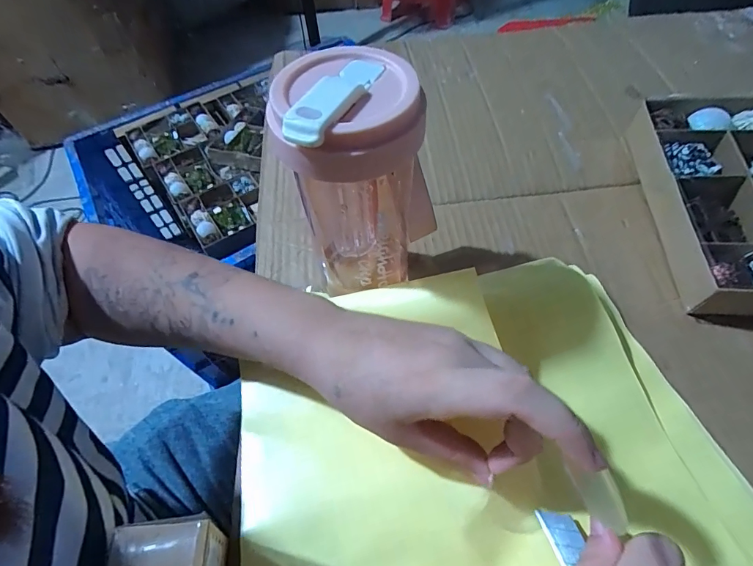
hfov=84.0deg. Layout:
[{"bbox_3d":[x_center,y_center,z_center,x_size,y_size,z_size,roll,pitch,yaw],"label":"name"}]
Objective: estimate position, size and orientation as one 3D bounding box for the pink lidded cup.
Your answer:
[{"bbox_3d":[-0.015,-0.056,0.280,0.080,0.174,0.082,-9,56,-2],"label":"pink lidded cup"}]

